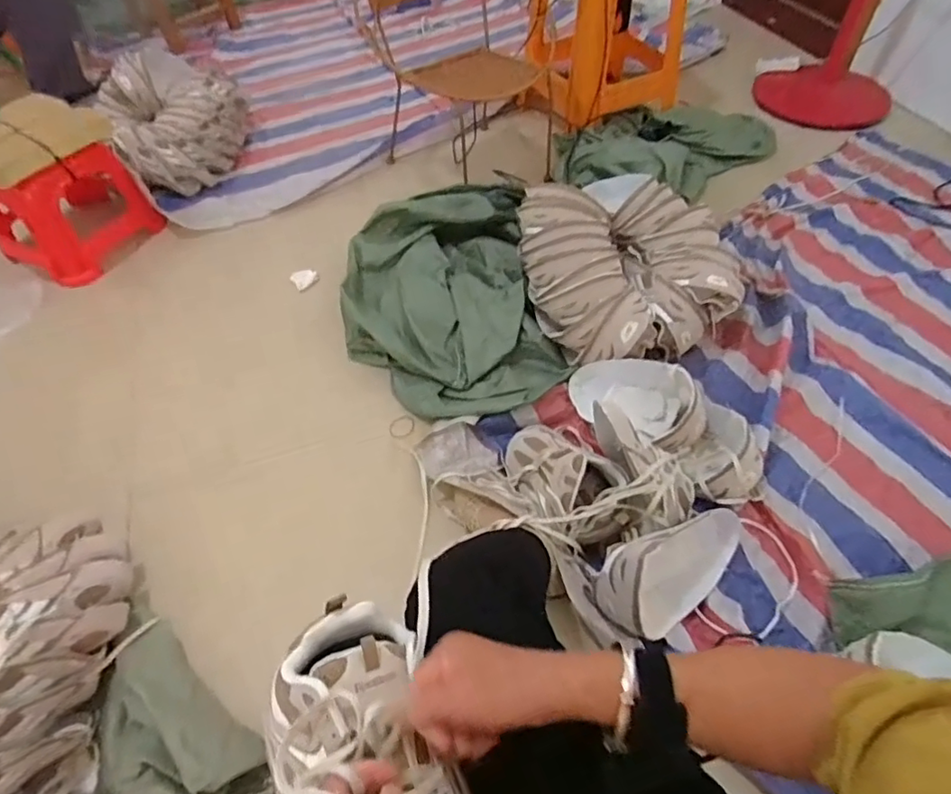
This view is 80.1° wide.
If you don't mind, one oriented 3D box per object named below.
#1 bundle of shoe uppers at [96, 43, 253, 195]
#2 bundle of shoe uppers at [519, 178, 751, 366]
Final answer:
[{"bbox_3d":[-0.817,-0.786,1.583,0.367,0.234,0.357,-28,56,-18],"label":"bundle of shoe uppers"},{"bbox_3d":[0.319,-0.251,1.161,0.419,0.160,0.378,-5,52,-1],"label":"bundle of shoe uppers"}]

